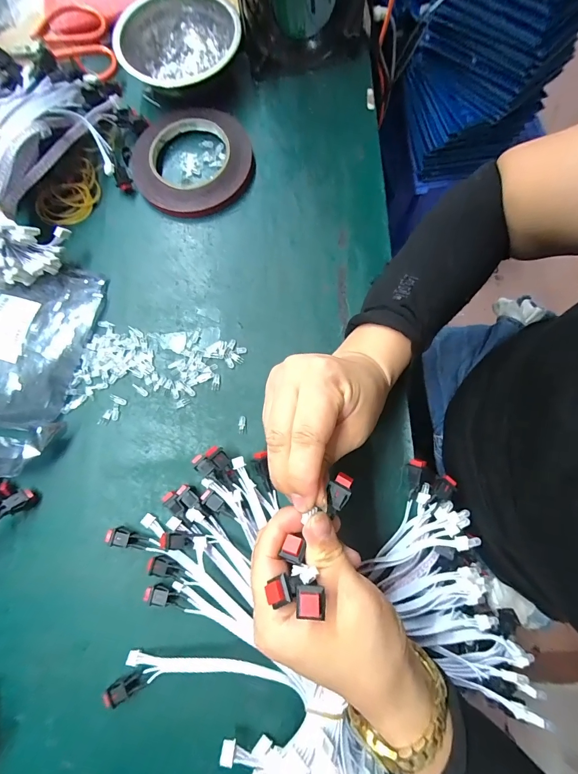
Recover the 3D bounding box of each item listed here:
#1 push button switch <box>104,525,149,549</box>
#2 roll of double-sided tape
[{"bbox_3d":[-0.131,0.122,0.277,0.032,0.009,0.013,17,78,-9],"label":"push button switch"},{"bbox_3d":[-0.100,-0.235,0.350,0.120,0.014,0.127,0,78,1],"label":"roll of double-sided tape"}]

